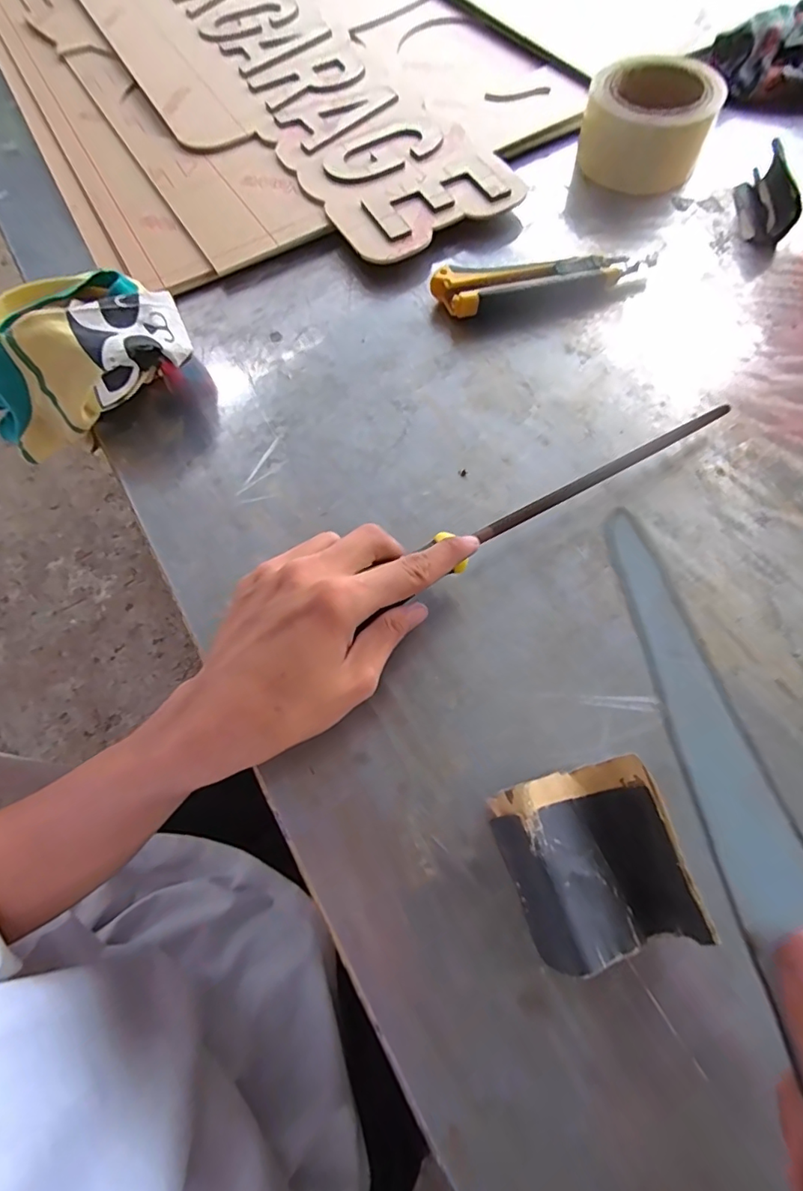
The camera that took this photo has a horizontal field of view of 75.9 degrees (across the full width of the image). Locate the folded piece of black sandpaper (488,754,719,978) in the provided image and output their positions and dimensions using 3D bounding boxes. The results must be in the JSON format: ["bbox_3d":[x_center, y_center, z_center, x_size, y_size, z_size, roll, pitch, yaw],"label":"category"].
[{"bbox_3d":[0.084,0.117,0.228,0.069,0.031,0.074,-16,66,-3],"label":"folded piece of black sandpaper"}]

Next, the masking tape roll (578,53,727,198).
[{"bbox_3d":[0.201,-0.388,0.426,0.096,0.061,0.096,-1,66,3],"label":"masking tape roll"}]

